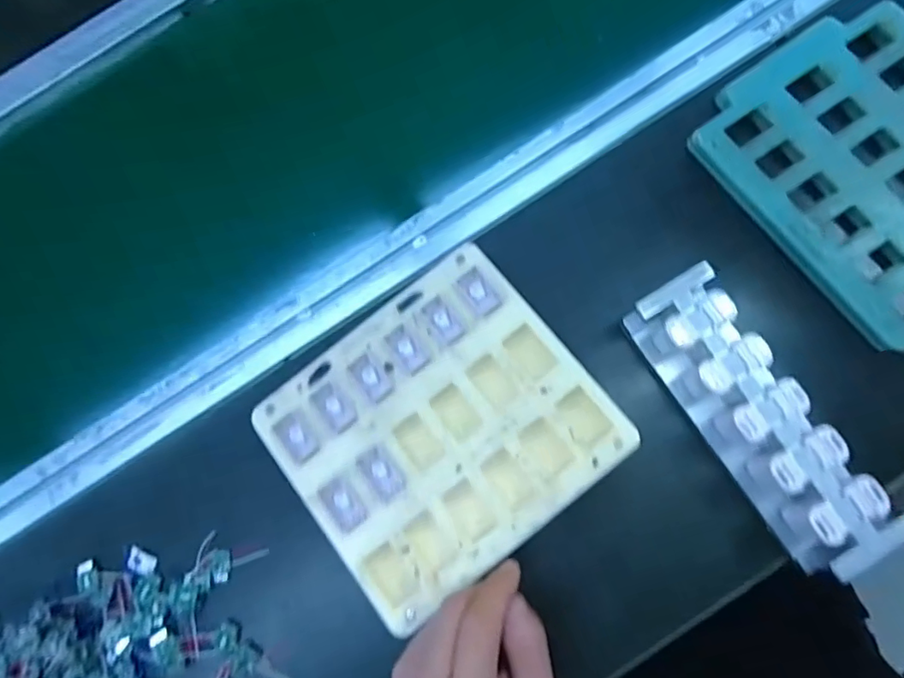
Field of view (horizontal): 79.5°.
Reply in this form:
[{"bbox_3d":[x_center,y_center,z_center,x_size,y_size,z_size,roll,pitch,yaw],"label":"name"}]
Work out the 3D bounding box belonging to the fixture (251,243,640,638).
[{"bbox_3d":[-0.009,0.058,0.361,0.195,0.021,0.176,-37,79,-8],"label":"fixture"}]

